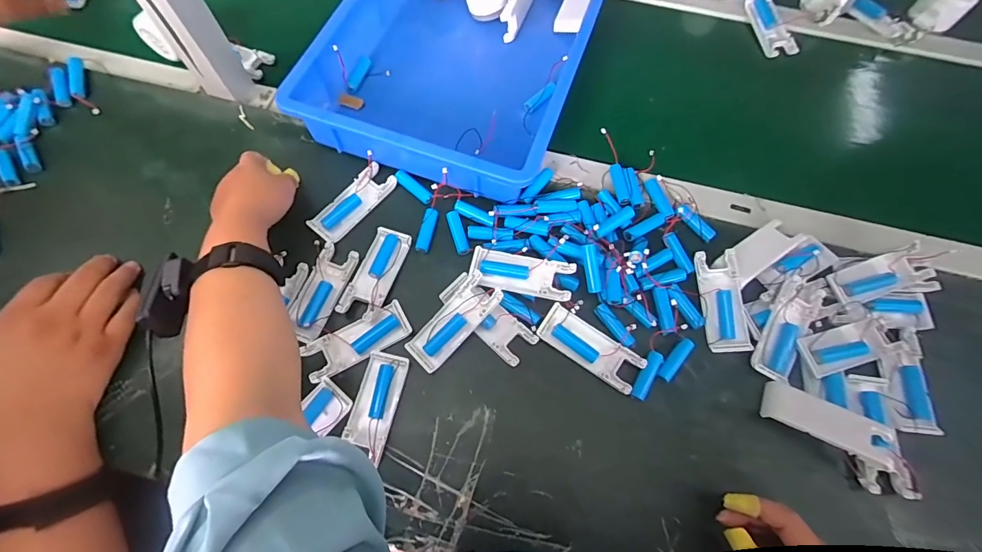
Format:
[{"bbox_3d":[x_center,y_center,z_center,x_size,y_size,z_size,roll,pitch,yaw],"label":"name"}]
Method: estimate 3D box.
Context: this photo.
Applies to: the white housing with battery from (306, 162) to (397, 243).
[{"bbox_3d":[-0.156,-0.084,0.485,0.039,0.014,0.103,40,73,13],"label":"white housing with battery"}]

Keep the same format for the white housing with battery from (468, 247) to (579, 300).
[{"bbox_3d":[0.031,-0.002,0.444,0.103,0.025,0.039,12,69,3],"label":"white housing with battery"}]

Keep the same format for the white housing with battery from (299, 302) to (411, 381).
[{"bbox_3d":[-0.132,0.064,0.424,0.102,0.012,0.040,-28,72,-12],"label":"white housing with battery"}]

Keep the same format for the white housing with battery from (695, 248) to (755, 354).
[{"bbox_3d":[0.245,0.025,0.444,0.043,0.020,0.104,-1,69,-2],"label":"white housing with battery"}]

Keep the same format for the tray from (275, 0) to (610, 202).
[{"bbox_3d":[-0.023,-0.317,0.545,0.285,0.073,0.440,18,69,5],"label":"tray"}]

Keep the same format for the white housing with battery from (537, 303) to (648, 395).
[{"bbox_3d":[0.099,0.073,0.426,0.105,0.012,0.039,33,71,11],"label":"white housing with battery"}]

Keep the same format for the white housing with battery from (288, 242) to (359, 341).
[{"bbox_3d":[-0.177,0.017,0.447,0.042,0.015,0.103,16,69,5],"label":"white housing with battery"}]

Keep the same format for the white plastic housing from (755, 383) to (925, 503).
[{"bbox_3d":[0.331,0.152,0.395,0.146,0.027,0.049,33,71,11],"label":"white plastic housing"}]

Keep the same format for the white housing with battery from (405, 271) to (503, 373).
[{"bbox_3d":[-0.037,0.046,0.432,0.041,0.014,0.105,44,89,13],"label":"white housing with battery"}]

